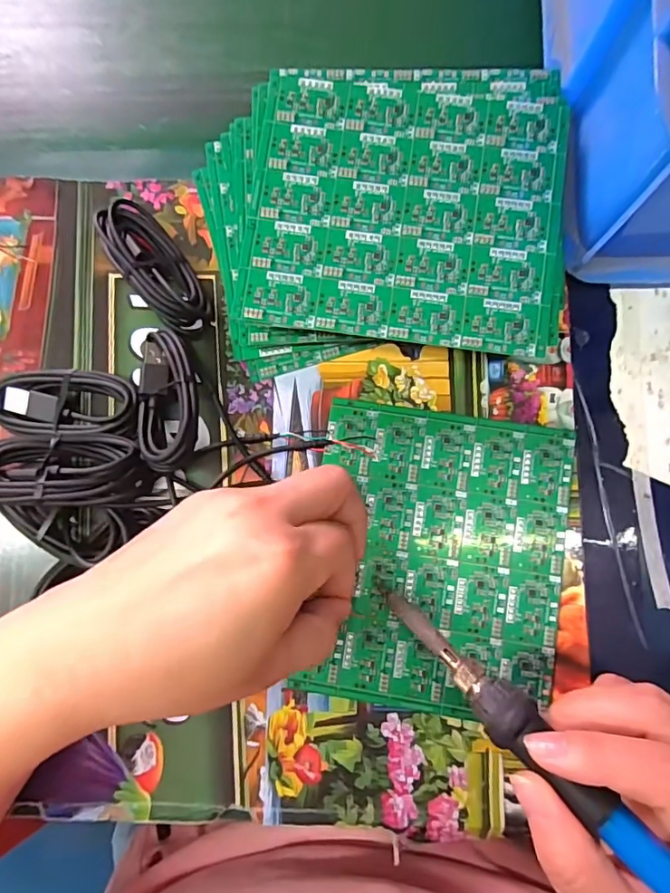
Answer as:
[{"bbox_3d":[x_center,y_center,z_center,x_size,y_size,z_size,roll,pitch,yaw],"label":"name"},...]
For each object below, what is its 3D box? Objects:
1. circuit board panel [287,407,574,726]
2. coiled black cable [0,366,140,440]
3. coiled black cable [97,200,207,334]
[{"bbox_3d":[0.051,0.054,0.250,0.120,0.004,0.142,8,83,3],"label":"circuit board panel"},{"bbox_3d":[-0.133,-0.022,0.256,0.075,0.017,0.037,10,83,3],"label":"coiled black cable"},{"bbox_3d":[-0.094,-0.094,0.262,0.030,0.022,0.076,-37,83,-3],"label":"coiled black cable"}]

